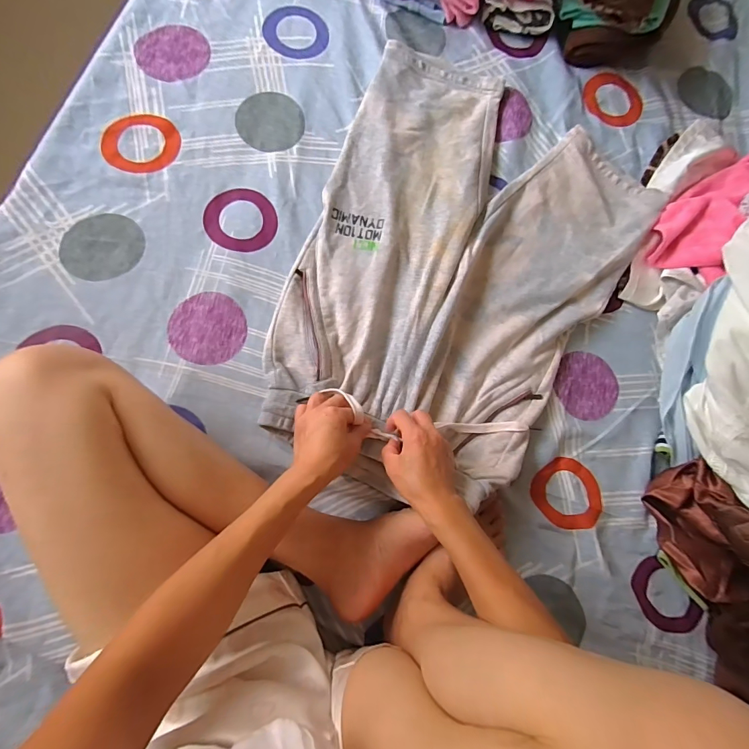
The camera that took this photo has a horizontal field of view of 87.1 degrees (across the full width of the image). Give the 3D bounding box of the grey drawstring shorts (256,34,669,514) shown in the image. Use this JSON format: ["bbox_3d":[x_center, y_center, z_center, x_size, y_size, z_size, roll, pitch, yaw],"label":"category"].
[{"bbox_3d":[0.088,-0.137,0.512,0.402,0.042,0.555,31,80,1],"label":"grey drawstring shorts"}]

